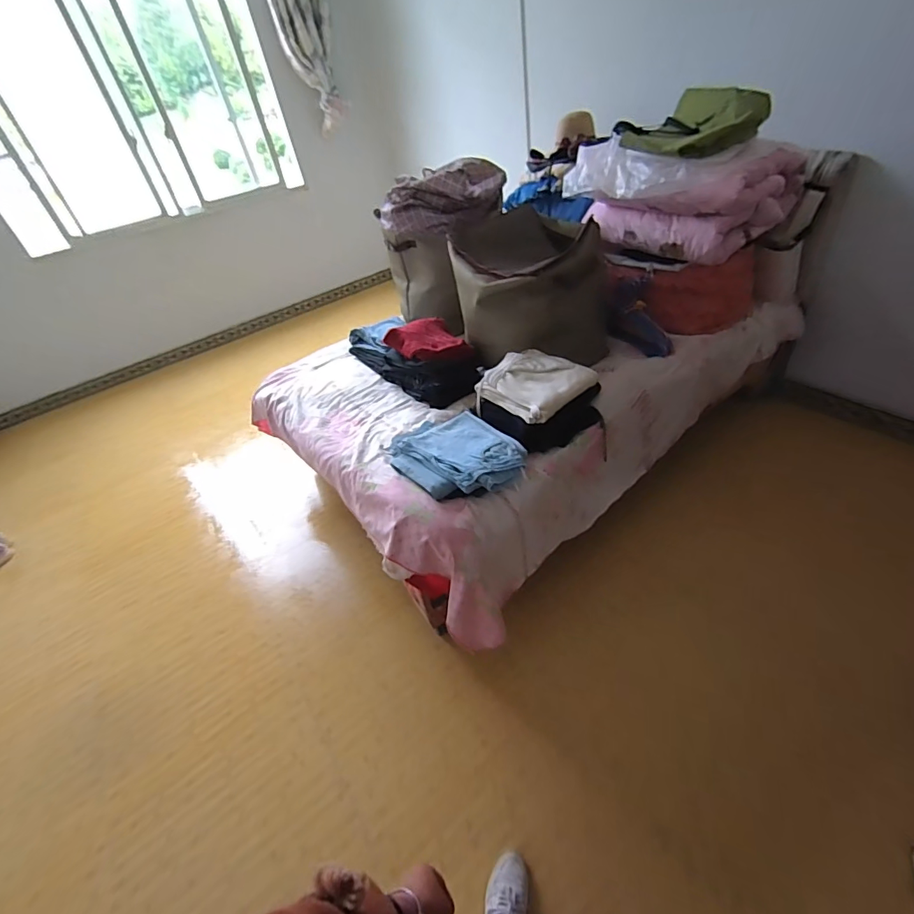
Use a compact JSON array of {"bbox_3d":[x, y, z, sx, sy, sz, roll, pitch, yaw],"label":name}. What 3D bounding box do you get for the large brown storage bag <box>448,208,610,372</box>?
[{"bbox_3d":[0.279,-0.636,1.777,0.537,0.422,0.580,-9,40,3],"label":"large brown storage bag"}]

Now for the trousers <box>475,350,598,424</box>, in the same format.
[{"bbox_3d":[0.232,-0.237,1.455,0.281,0.059,0.306,-42,47,-14],"label":"trousers"}]

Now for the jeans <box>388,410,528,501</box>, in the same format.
[{"bbox_3d":[-0.017,-0.015,1.397,0.317,0.066,0.425,-30,43,-21],"label":"jeans"}]

